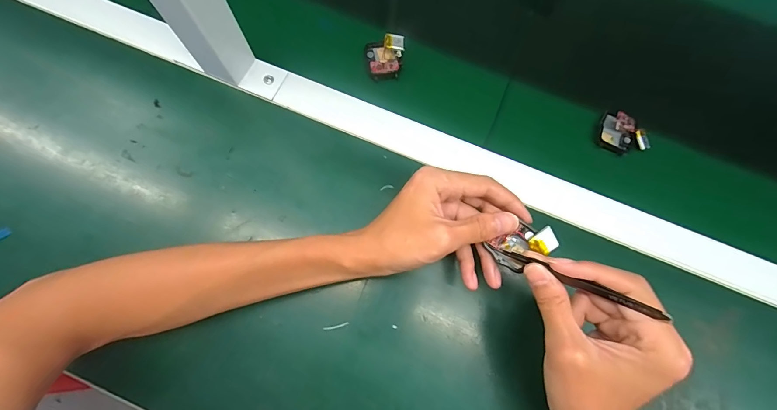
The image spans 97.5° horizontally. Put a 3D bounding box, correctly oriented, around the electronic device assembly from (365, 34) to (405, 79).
[{"bbox_3d":[-0.003,-0.163,0.374,0.043,0.013,0.046,0,76,-2],"label":"electronic device assembly"}]

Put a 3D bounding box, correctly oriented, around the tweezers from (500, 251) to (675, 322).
[{"bbox_3d":[0.129,0.053,0.237,0.105,0.013,0.006,23,74,38],"label":"tweezers"}]

